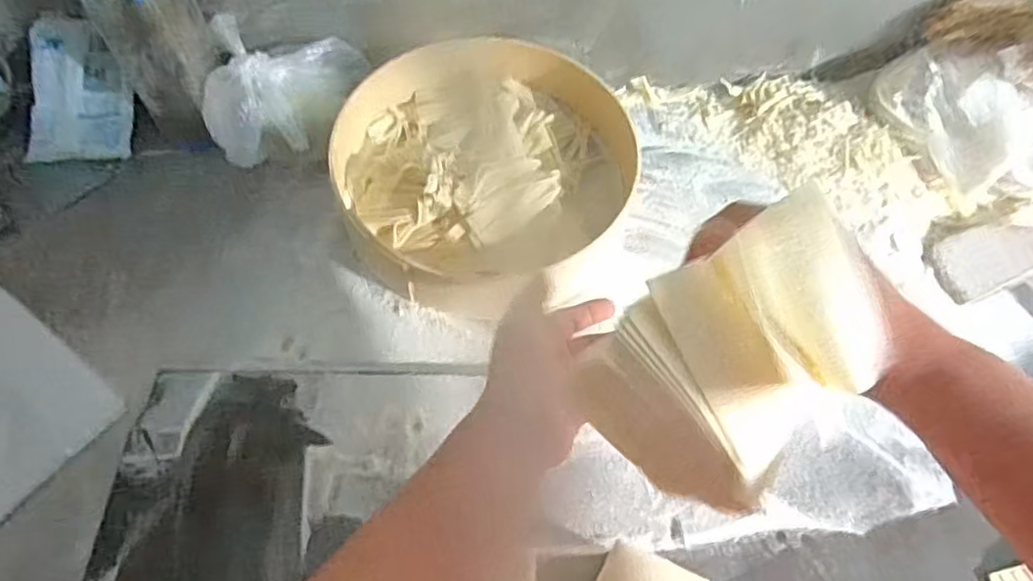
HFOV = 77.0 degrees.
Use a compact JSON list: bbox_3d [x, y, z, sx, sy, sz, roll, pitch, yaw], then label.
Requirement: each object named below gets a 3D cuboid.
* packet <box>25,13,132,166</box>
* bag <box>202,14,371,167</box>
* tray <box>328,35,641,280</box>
[{"bbox_3d":[-0.452,-0.208,0.676,0.098,0.005,0.144,2,88,-8],"label":"packet"},{"bbox_3d":[-0.232,-0.194,0.651,0.150,0.084,0.112,-1,62,-3],"label":"bag"},{"bbox_3d":[-0.038,-0.146,0.644,0.278,0.069,0.278,1,62,-2],"label":"tray"}]

